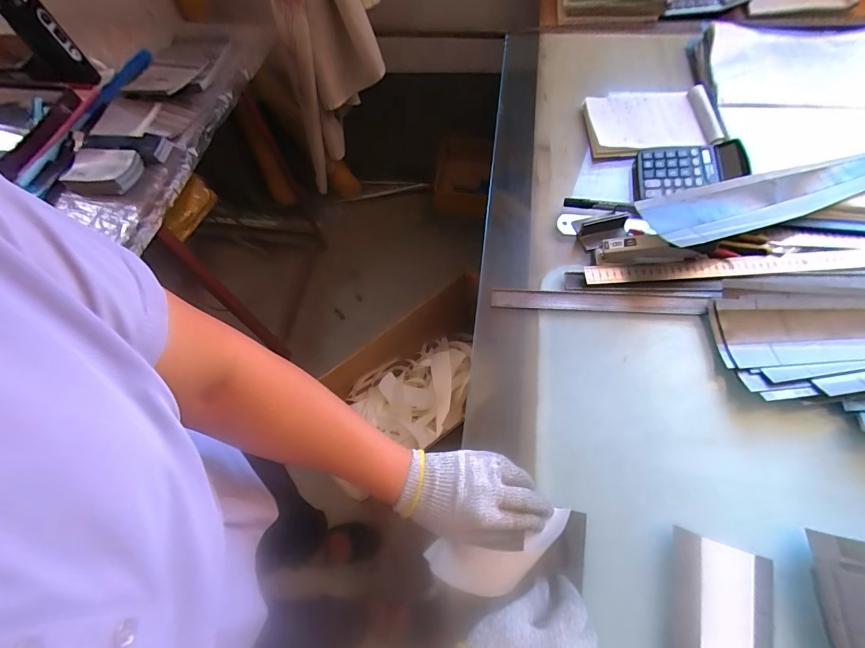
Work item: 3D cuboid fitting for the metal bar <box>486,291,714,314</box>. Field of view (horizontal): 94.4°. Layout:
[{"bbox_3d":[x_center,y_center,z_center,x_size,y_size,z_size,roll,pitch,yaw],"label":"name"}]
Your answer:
[{"bbox_3d":[0.227,-0.030,0.555,0.285,0.007,0.027,1,61,6],"label":"metal bar"}]

